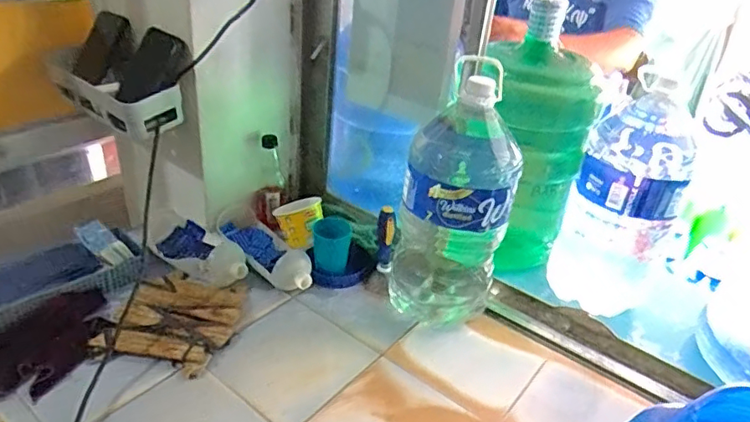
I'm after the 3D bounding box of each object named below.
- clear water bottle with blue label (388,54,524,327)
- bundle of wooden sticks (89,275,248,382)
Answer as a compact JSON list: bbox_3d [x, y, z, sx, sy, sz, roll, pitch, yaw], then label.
[{"bbox_3d":[0.128,-0.012,0.888,0.170,0.411,0.163,10,32,9],"label":"clear water bottle with blue label"},{"bbox_3d":[-0.328,0.173,0.886,0.204,0.030,0.193,7,32,4],"label":"bundle of wooden sticks"}]

